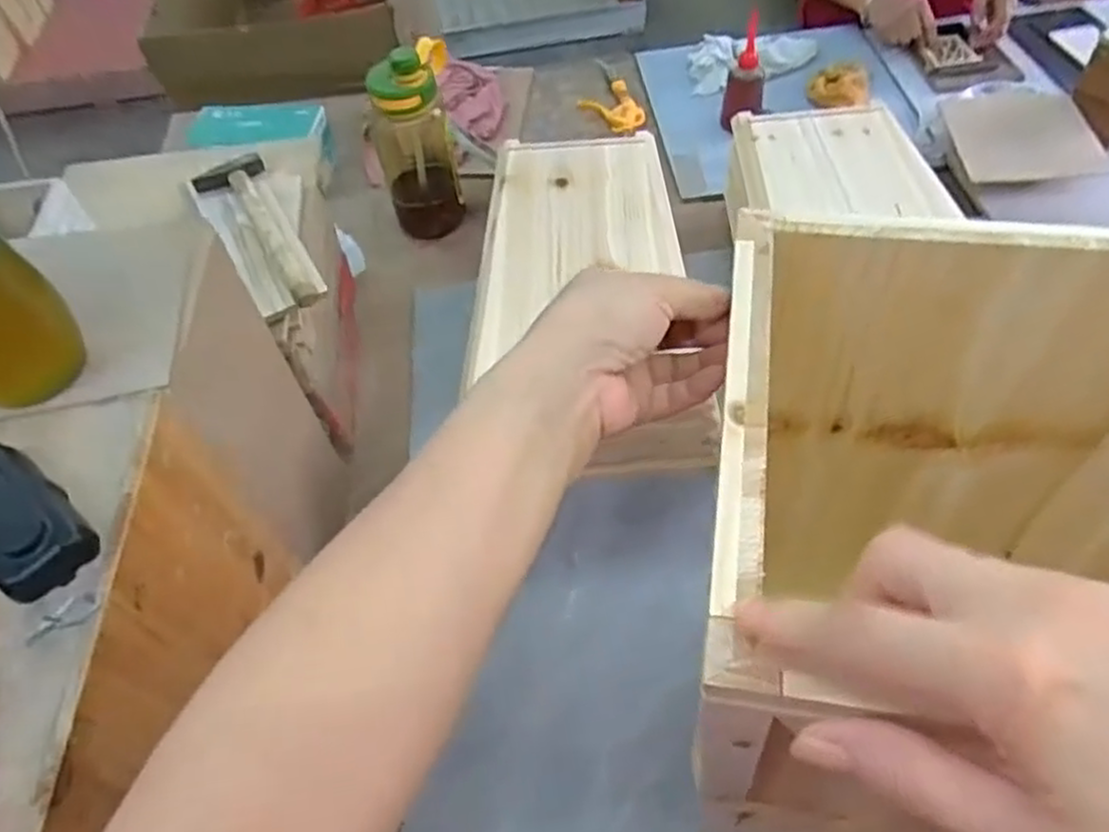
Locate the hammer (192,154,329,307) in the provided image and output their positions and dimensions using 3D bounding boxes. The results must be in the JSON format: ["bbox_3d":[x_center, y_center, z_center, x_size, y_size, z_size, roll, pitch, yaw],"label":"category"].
[{"bbox_3d":[-0.298,-0.192,0.777,0.070,0.021,0.245,-29,57,-15],"label":"hammer"}]

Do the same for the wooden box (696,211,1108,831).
[{"bbox_3d":[0.209,0.081,0.417,0.250,0.265,0.250,7,55,10],"label":"wooden box"}]

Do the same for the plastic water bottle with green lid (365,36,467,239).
[{"bbox_3d":[-0.196,-0.378,1.049,0.124,0.232,0.126,-4,54,2],"label":"plastic water bottle with green lid"}]

